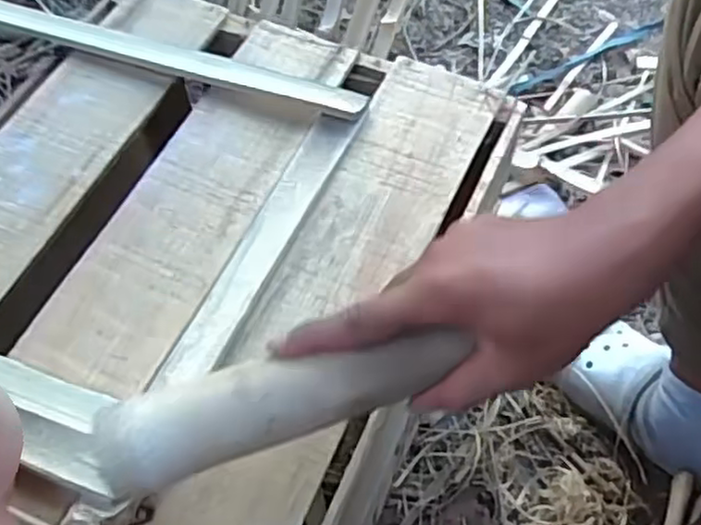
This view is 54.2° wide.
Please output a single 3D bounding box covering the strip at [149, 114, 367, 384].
[{"bbox_3d":[-0.058,-0.016,0.459,0.029,0.013,0.229,22,62,12],"label":"strip"}]

